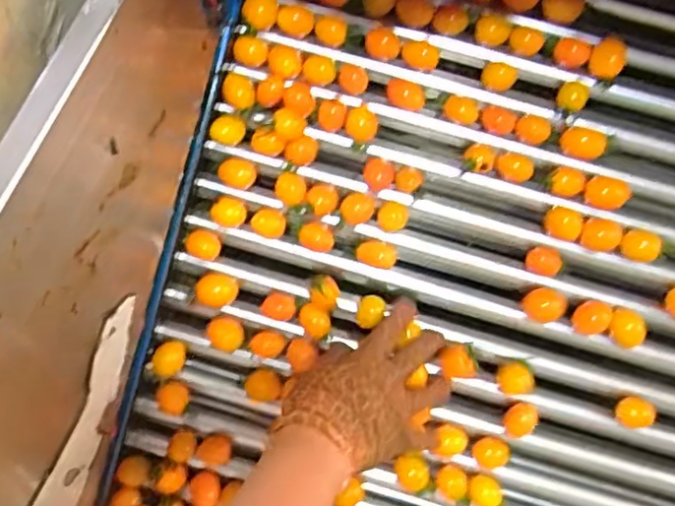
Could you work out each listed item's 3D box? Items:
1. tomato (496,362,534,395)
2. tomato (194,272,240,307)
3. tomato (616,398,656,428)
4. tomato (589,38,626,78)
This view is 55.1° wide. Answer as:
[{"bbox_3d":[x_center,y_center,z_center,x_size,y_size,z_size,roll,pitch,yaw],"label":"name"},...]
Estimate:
[{"bbox_3d":[0.140,0.100,0.513,0.025,0.022,0.024,-7,78,-1],"label":"tomato"},{"bbox_3d":[-0.098,0.031,0.529,0.031,0.024,0.026,-6,78,-1],"label":"tomato"},{"bbox_3d":[0.234,0.125,0.508,0.023,0.022,0.024,-7,78,-1],"label":"tomato"},{"bbox_3d":[0.203,-0.145,0.488,0.025,0.020,0.024,0,78,0],"label":"tomato"}]

